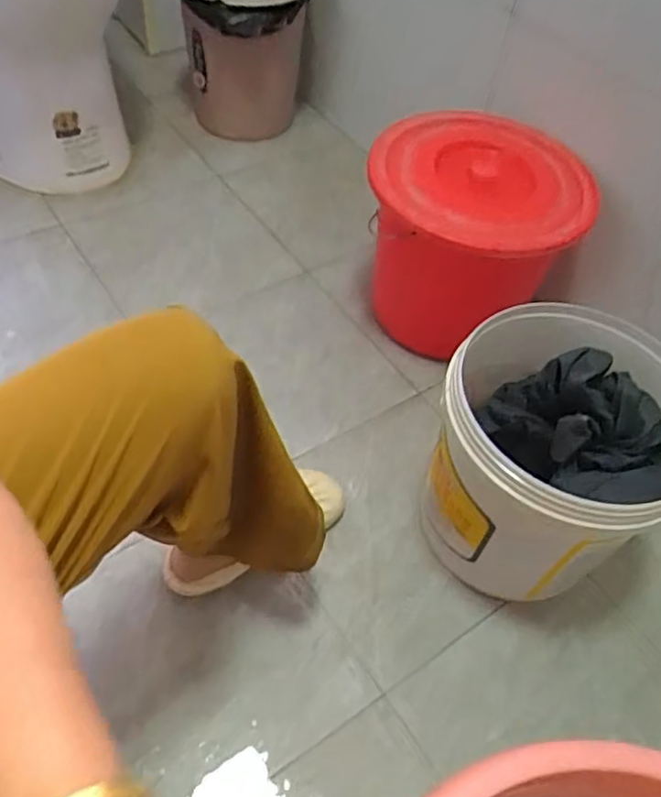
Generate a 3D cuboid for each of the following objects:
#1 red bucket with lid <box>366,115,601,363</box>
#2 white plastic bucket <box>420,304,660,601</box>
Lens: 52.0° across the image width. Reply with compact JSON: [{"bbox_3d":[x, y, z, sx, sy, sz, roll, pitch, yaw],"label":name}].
[{"bbox_3d":[0.203,-0.234,1.045,0.305,0.271,0.306,3,50,-2],"label":"red bucket with lid"},{"bbox_3d":[0.249,0.064,0.772,0.250,0.230,0.280,28,54,16],"label":"white plastic bucket"}]

